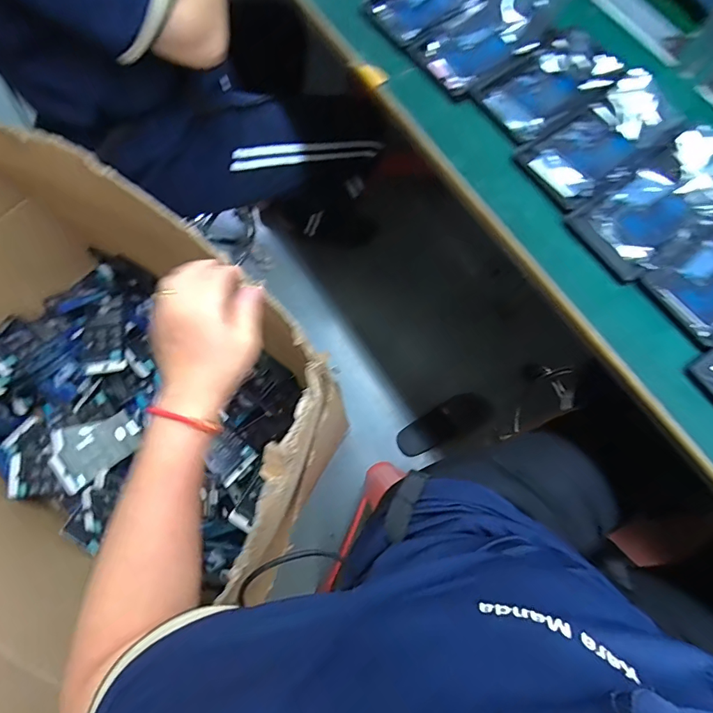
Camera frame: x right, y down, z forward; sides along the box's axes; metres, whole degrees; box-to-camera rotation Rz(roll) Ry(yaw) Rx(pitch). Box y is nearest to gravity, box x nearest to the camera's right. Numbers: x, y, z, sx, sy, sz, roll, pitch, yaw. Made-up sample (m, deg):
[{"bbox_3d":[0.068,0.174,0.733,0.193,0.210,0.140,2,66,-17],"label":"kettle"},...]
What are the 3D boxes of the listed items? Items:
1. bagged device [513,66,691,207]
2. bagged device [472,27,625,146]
[{"bbox_3d":[0.271,-0.244,0.482,0.173,0.032,0.094,-35,77,-8],"label":"bagged device"},{"bbox_3d":[0.218,-0.313,0.508,0.169,0.023,0.096,-42,78,-10],"label":"bagged device"}]

